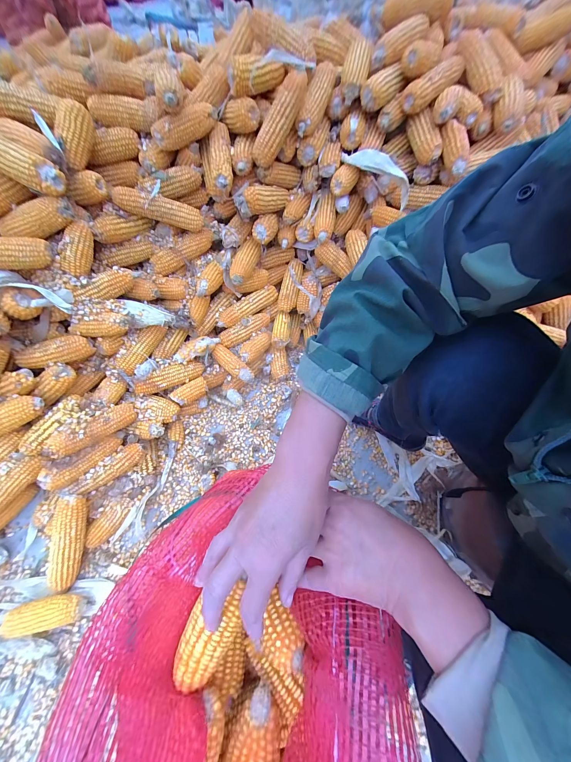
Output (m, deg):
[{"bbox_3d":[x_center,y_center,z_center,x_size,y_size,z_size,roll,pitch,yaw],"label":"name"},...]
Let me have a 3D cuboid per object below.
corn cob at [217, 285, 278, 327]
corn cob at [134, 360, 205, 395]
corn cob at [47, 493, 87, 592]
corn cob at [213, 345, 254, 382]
[{"bbox_3d":[-0.101,-0.203,0.708,0.186,0.040,0.043,-33,69,-17],"label":"corn cob"},{"bbox_3d":[-0.271,-0.012,0.622,0.155,0.041,0.040,-23,66,-27],"label":"corn cob"},{"bbox_3d":[-0.414,0.307,0.499,0.050,0.044,0.175,4,88,0],"label":"corn cob"},{"bbox_3d":[-0.135,-0.045,0.672,0.119,0.035,0.041,36,68,15],"label":"corn cob"}]

